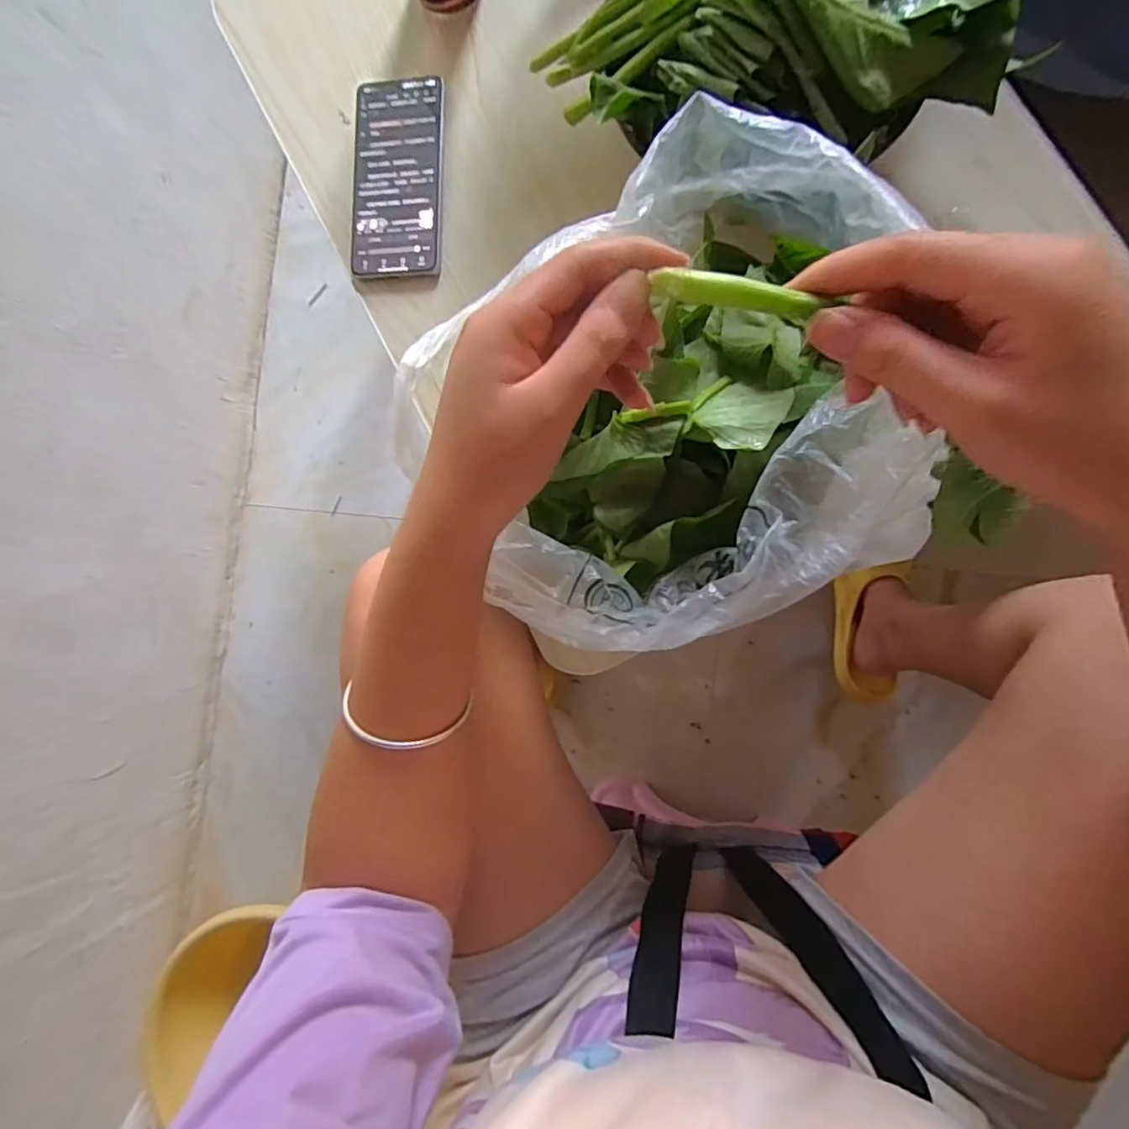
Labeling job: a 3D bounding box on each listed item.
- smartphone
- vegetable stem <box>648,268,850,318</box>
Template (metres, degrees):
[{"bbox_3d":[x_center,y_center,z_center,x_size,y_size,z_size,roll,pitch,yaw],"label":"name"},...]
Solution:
[{"bbox_3d":[-0.134,-0.313,0.469,0.075,0.006,0.163,2,88,9],"label":"smartphone"},{"bbox_3d":[0.061,-0.096,0.205,0.057,0.005,0.010,15,89,11],"label":"vegetable stem"}]

